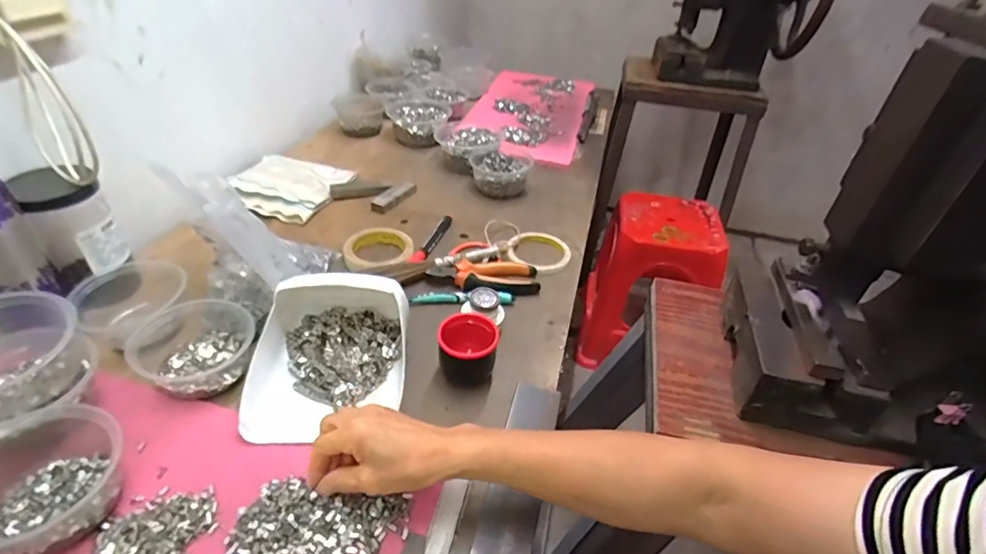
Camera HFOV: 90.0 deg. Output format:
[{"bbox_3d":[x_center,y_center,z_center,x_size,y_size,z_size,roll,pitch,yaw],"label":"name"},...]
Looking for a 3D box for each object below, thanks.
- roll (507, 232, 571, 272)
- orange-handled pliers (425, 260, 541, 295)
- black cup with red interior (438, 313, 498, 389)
[{"bbox_3d":[0.071,-0.040,0.757,0.097,0.018,0.103,3,38,-2],"label":"roll"},{"bbox_3d":[-0.012,0.002,0.679,0.147,0.023,0.055,-3,38,-9],"label":"orange-handled pliers"},{"bbox_3d":[-0.028,0.084,0.548,0.063,0.061,0.065,3,38,-2],"label":"black cup with red interior"}]

